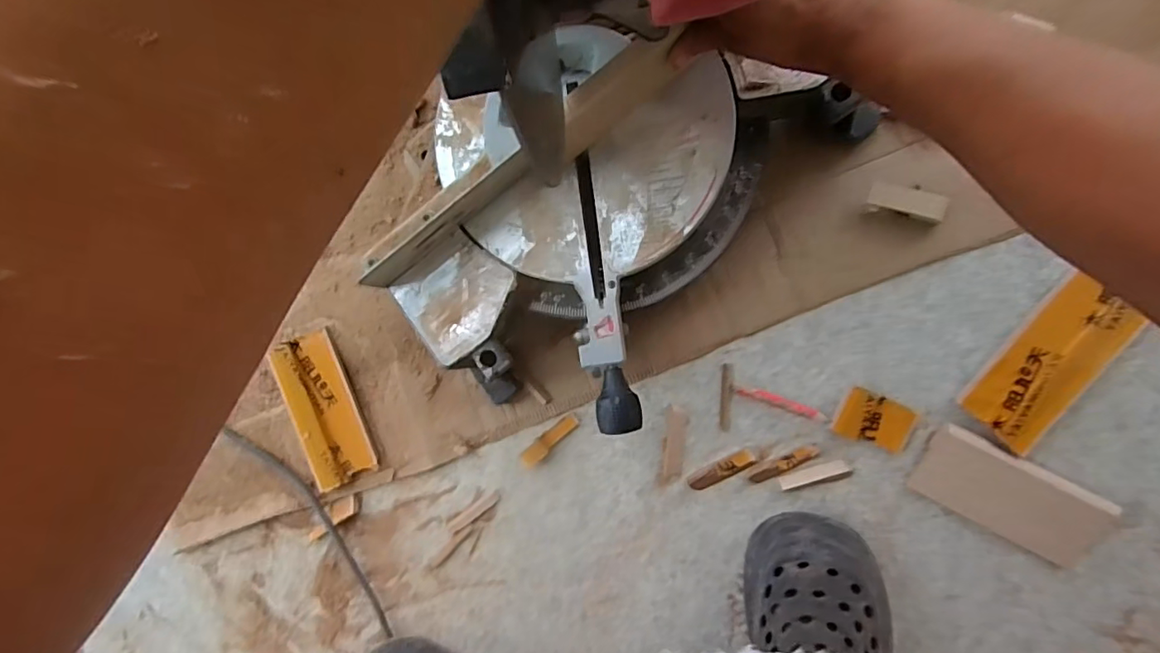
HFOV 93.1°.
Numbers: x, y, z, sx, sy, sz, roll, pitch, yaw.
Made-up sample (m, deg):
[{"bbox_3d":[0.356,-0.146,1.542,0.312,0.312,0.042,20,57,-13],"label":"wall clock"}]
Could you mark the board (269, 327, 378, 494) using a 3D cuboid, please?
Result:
[{"bbox_3d":[-0.280,0.091,0.603,0.070,0.022,0.162,-19,89,9],"label":"board"}]

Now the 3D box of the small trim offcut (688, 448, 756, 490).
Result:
[{"bbox_3d":[0.140,0.142,0.546,0.068,0.007,0.017,-33,87,9],"label":"small trim offcut"}]

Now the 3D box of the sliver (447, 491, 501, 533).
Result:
[{"bbox_3d":[-0.114,0.202,0.593,0.067,0.004,0.012,-35,87,9],"label":"sliver"}]

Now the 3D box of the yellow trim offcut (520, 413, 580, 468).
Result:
[{"bbox_3d":[-0.032,0.118,0.573,0.018,0.007,0.075,44,98,5],"label":"yellow trim offcut"}]

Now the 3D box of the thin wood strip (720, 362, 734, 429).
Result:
[{"bbox_3d":[0.147,0.071,0.549,0.011,0.004,0.067,1,92,9],"label":"thin wood strip"}]

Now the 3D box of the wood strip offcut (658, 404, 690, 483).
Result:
[{"bbox_3d":[0.095,0.122,0.557,0.022,0.009,0.080,8,93,8],"label":"wood strip offcut"}]

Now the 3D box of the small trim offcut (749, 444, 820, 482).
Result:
[{"bbox_3d":[0.201,0.136,0.541,0.070,0.010,0.014,-28,88,9],"label":"small trim offcut"}]

